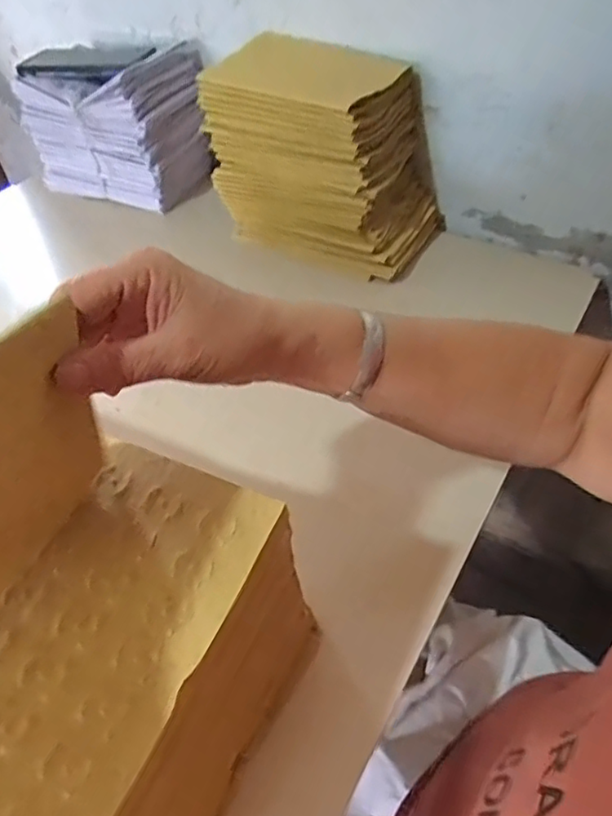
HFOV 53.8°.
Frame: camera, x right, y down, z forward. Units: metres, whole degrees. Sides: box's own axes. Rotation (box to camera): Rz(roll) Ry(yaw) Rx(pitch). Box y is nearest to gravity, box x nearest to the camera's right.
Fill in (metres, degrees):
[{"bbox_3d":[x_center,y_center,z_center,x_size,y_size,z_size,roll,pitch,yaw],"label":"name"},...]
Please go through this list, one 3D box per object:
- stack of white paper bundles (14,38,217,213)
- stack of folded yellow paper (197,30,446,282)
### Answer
[{"bbox_3d":[-0.255,-0.381,0.815,0.218,0.159,0.126,17,52,18],"label":"stack of white paper bundles"},{"bbox_3d":[0.026,-0.294,0.713,0.253,0.182,0.149,19,53,19],"label":"stack of folded yellow paper"}]

